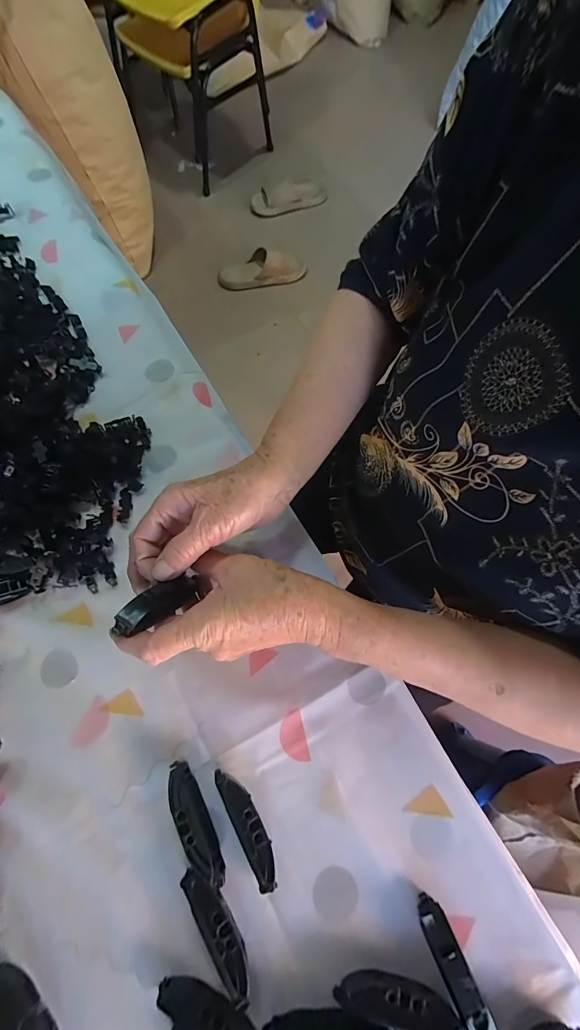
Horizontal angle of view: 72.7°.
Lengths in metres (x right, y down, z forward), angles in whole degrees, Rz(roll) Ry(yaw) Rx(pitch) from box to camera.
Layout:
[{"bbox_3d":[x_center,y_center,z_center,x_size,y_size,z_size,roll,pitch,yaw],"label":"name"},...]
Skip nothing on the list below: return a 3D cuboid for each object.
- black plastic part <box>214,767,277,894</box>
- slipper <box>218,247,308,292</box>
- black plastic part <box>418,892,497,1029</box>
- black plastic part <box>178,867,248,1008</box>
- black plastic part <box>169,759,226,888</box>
[{"bbox_3d":[-0.030,0.227,0.288,0.018,0.014,0.080,-26,72,-10],"label":"black plastic part"},{"bbox_3d":[-0.092,-0.791,1.266,0.281,0.070,0.090,-7,70,-3],"label":"slipper"},{"bbox_3d":[0.112,0.308,0.263,0.020,0.019,0.080,-24,72,-9],"label":"black plastic part"},{"bbox_3d":[-0.049,0.281,0.264,0.022,0.012,0.077,-30,73,-11],"label":"black plastic part"},{"bbox_3d":[-0.071,0.225,0.289,0.021,0.014,0.080,-24,72,-9],"label":"black plastic part"}]

